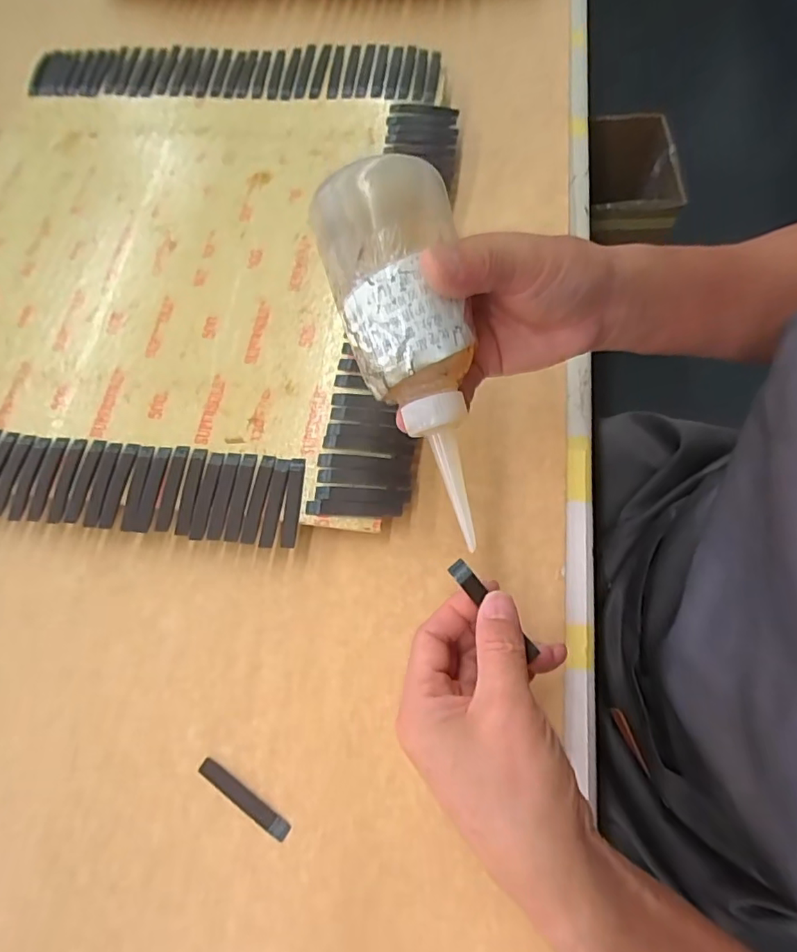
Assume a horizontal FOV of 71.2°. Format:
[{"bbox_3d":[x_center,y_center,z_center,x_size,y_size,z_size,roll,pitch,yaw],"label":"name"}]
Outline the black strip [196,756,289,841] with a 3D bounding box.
[{"bbox_3d":[-0.085,0.177,0.305,0.061,0.004,0.011,30,72,14],"label":"black strip"}]

